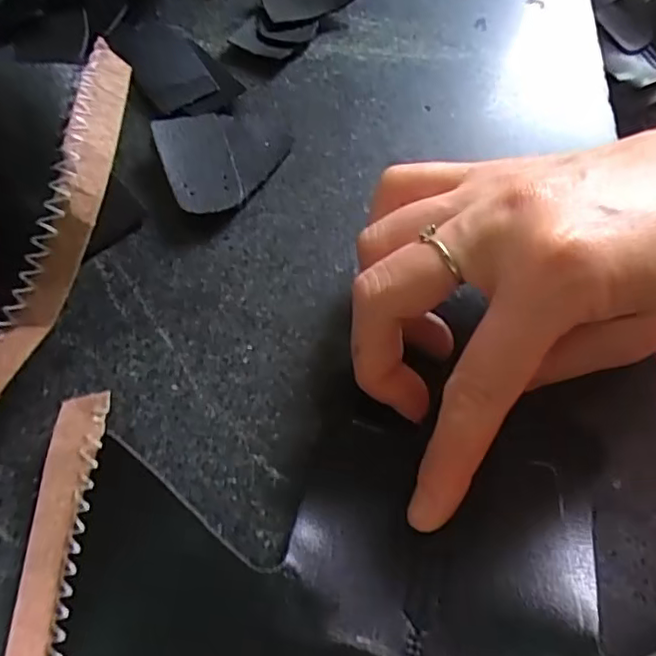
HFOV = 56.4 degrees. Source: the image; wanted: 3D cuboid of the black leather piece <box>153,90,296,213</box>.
[{"bbox_3d":[-0.042,-0.073,0.253,0.053,0.011,0.049,0,64,1],"label":"black leather piece"}]

